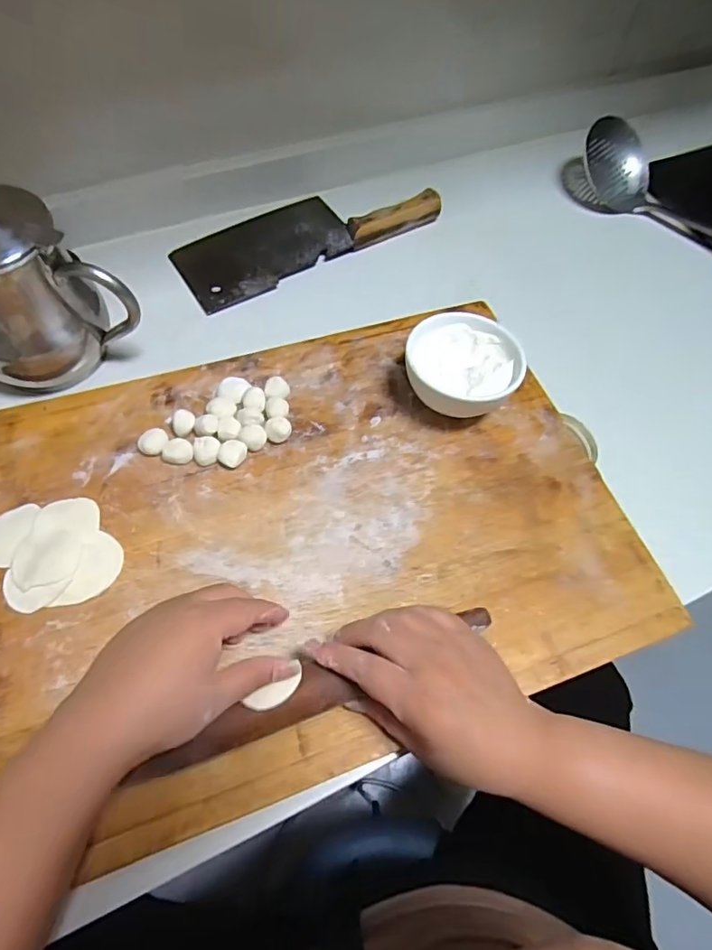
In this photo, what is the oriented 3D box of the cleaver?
[{"bbox_3d":[-0.057,-0.282,0.613,0.296,0.028,0.116,-29,66,-18],"label":"cleaver"}]

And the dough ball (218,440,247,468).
[{"bbox_3d":[-0.101,-0.017,0.440,0.021,0.013,0.022,1,60,-2],"label":"dough ball"}]

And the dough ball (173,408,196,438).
[{"bbox_3d":[-0.143,-0.043,0.450,0.019,0.016,0.019,1,60,-2],"label":"dough ball"}]

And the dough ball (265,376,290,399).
[{"bbox_3d":[-0.069,-0.075,0.473,0.021,0.014,0.021,1,60,-2],"label":"dough ball"}]

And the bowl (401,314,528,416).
[{"bbox_3d":[0.092,-0.089,0.466,0.094,0.056,0.088,1,60,-2],"label":"bowl"}]

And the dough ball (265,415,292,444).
[{"bbox_3d":[-0.065,-0.037,0.452,0.021,0.017,0.019,-8,61,-7],"label":"dough ball"}]

